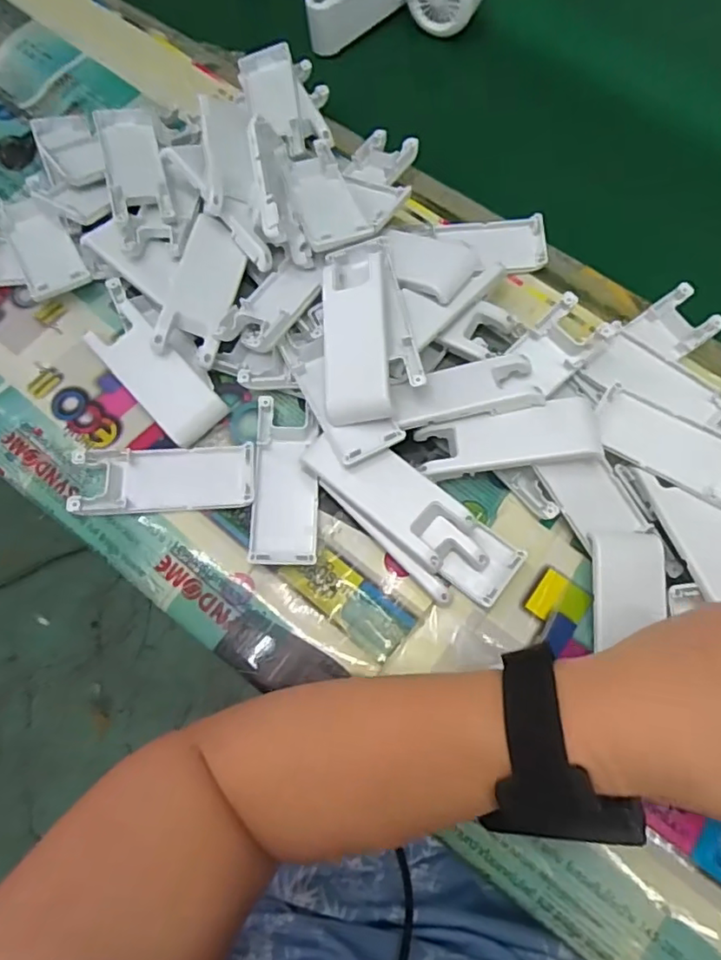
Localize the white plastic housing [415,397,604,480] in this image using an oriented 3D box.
[{"bbox_3d":[0.085,-0.025,0.335,0.099,0.012,0.036,-5,70,-3],"label":"white plastic housing"}]

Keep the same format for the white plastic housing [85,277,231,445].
[{"bbox_3d":[-0.137,-0.076,0.370,0.042,0.019,0.121,-41,76,-15],"label":"white plastic housing"}]

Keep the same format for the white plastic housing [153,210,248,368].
[{"bbox_3d":[-0.099,-0.122,0.374,0.037,0.018,0.097,11,70,3],"label":"white plastic housing"}]

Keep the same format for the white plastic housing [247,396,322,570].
[{"bbox_3d":[-0.045,0.001,0.353,0.039,0.011,0.100,1,70,-1],"label":"white plastic housing"}]

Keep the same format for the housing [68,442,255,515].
[{"bbox_3d":[-0.116,-0.002,0.350,0.104,0.010,0.042,-3,70,-3],"label":"housing"}]

